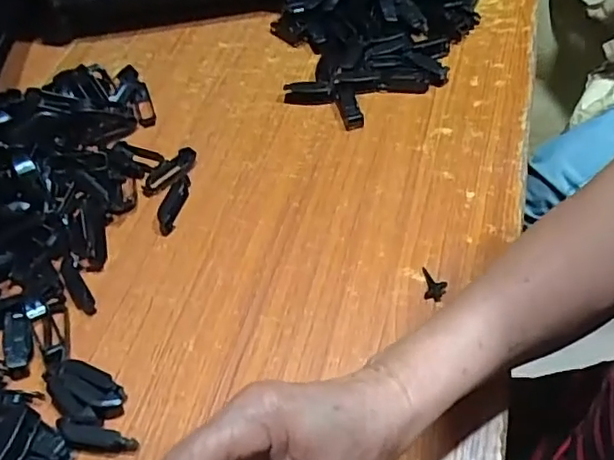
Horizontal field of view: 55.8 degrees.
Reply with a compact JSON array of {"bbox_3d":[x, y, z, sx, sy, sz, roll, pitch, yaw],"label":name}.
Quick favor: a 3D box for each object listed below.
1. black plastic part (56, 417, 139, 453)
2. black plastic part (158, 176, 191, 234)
[{"bbox_3d":[-0.138,0.136,0.380,0.054,0.014,0.016,4,53,10],"label":"black plastic part"},{"bbox_3d":[-0.114,-0.023,0.499,0.012,0.019,0.057,7,53,12],"label":"black plastic part"}]

